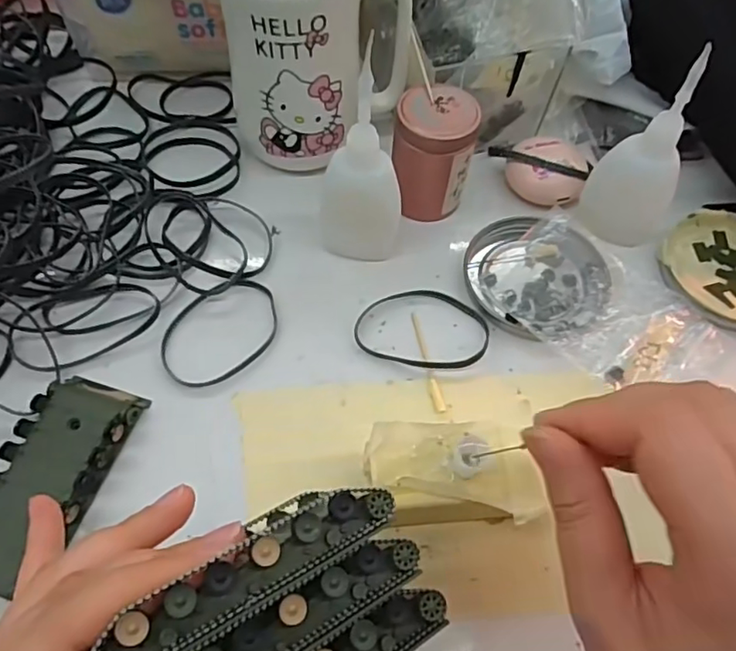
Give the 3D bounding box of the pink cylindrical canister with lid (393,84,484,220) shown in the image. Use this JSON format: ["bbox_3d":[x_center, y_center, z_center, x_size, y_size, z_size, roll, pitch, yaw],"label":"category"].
[{"bbox_3d":[0.036,-0.096,0.337,0.043,0.060,0.040,1,59,-2],"label":"pink cylindrical canister with lid"}]

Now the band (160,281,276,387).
[{"bbox_3d":[-0.076,0.003,0.308,0.064,0.004,0.049,-24,63,-16],"label":"band"}]

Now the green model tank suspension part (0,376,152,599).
[{"bbox_3d":[-0.141,0.066,0.262,0.044,0.015,0.095,17,60,7],"label":"green model tank suspension part"}]

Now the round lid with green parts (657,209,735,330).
[{"bbox_3d":[0.207,-0.031,0.338,0.077,0.014,0.078,1,59,-2],"label":"round lid with green parts"}]

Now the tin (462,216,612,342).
[{"bbox_3d":[0.094,-0.028,0.329,0.076,0.013,0.076,1,59,-2],"label":"tin"}]

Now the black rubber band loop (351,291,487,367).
[{"bbox_3d":[0.029,0.000,0.316,0.069,0.004,0.047,12,59,4],"label":"black rubber band loop"}]

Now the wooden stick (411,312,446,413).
[{"bbox_3d":[0.031,0.017,0.306,0.005,0.004,0.059,-7,60,-7],"label":"wooden stick"}]

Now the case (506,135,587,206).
[{"bbox_3d":[0.109,-0.094,0.361,0.045,0.018,0.044,1,59,-2],"label":"case"}]

